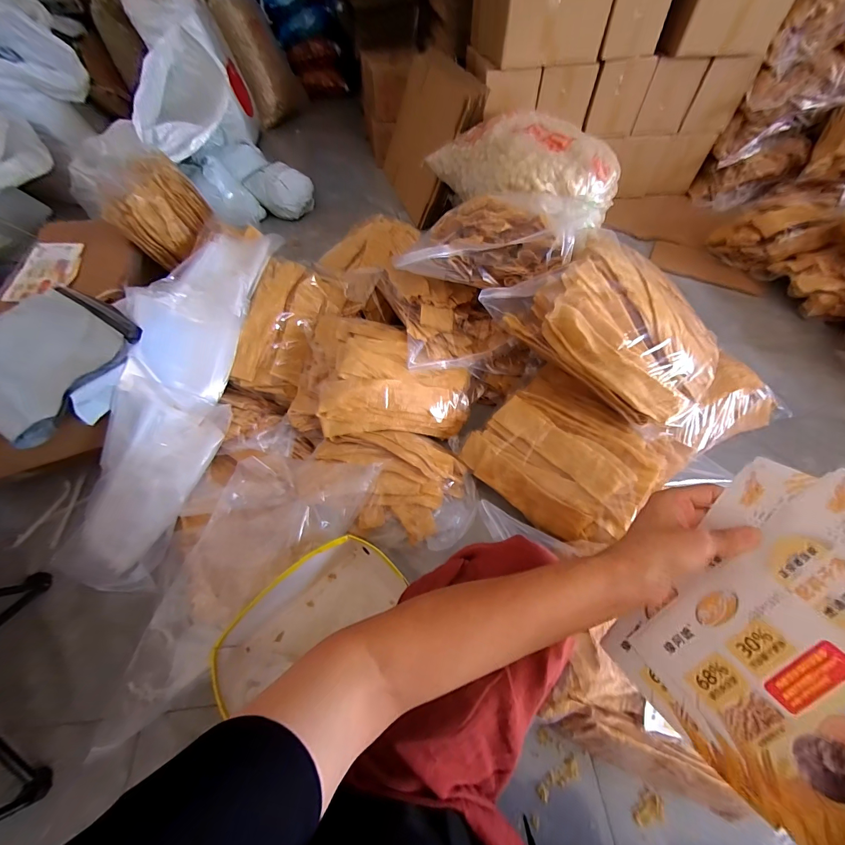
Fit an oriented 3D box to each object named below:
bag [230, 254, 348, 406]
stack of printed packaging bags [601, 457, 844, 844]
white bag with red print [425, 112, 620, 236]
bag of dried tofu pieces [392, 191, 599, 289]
[{"bbox_3d":[-0.370,-0.259,0.992,0.213,0.090,0.388,23,78,-23],"label":"bag"},{"bbox_3d":[0.268,0.150,0.253,0.226,0.010,0.164,-55,45,10],"label":"stack of printed packaging bags"},{"bbox_3d":[0.334,-0.844,1.173,0.384,0.180,0.605,-22,59,-13],"label":"white bag with red print"},{"bbox_3d":[0.149,-0.414,0.828,0.390,0.152,0.207,5,57,3],"label":"bag of dried tofu pieces"}]

